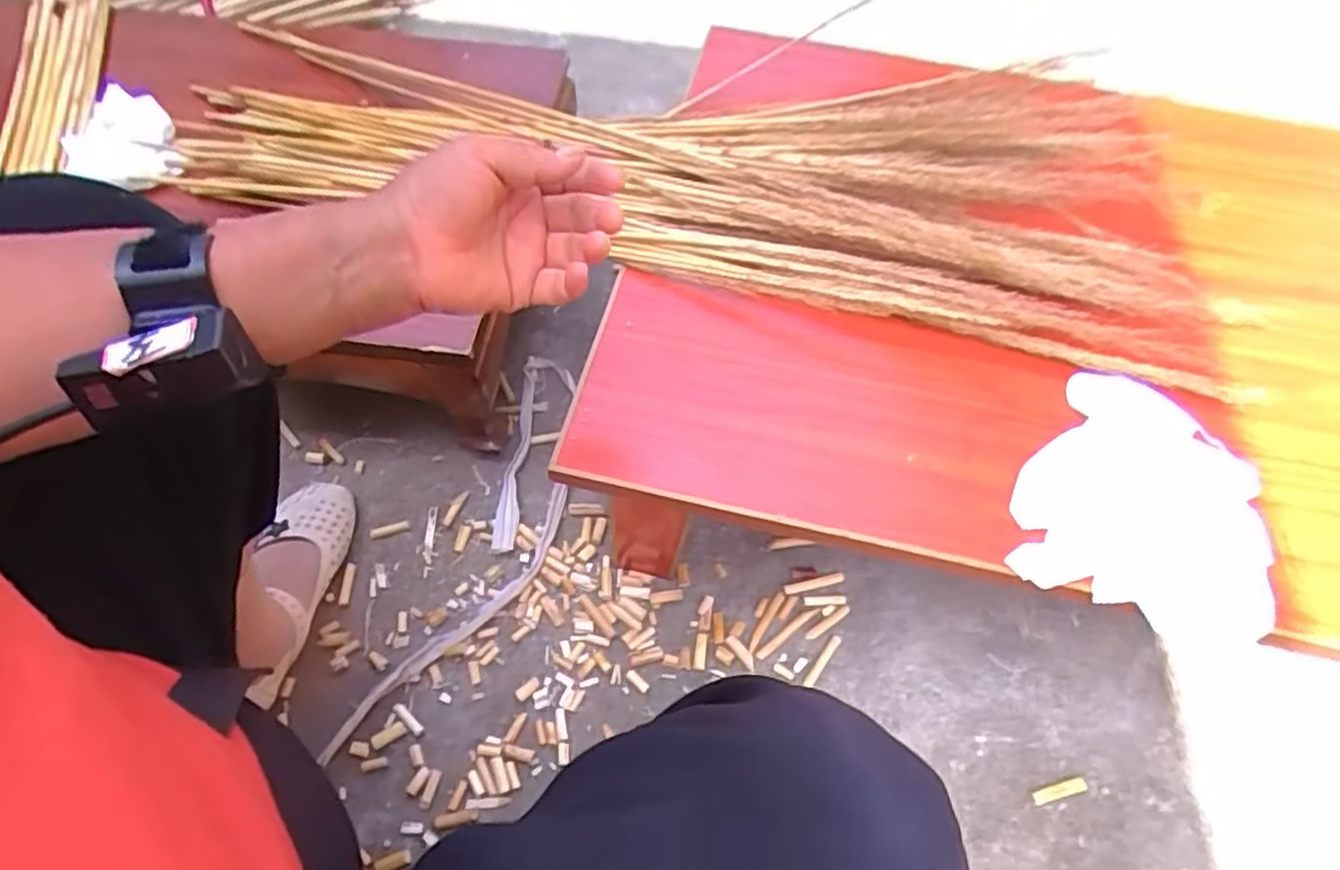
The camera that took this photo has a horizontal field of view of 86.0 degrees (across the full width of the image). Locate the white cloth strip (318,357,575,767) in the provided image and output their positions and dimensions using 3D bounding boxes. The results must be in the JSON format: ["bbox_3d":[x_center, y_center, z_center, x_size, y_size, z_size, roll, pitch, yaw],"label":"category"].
[{"bbox_3d":[-0.180,0.109,0.722,0.110,0.023,0.445,18,60,8],"label":"white cloth strip"}]

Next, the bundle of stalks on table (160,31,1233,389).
[{"bbox_3d":[-0.026,-0.245,0.651,0.919,0.090,0.273,14,59,14],"label":"bundle of stalks on table"}]

